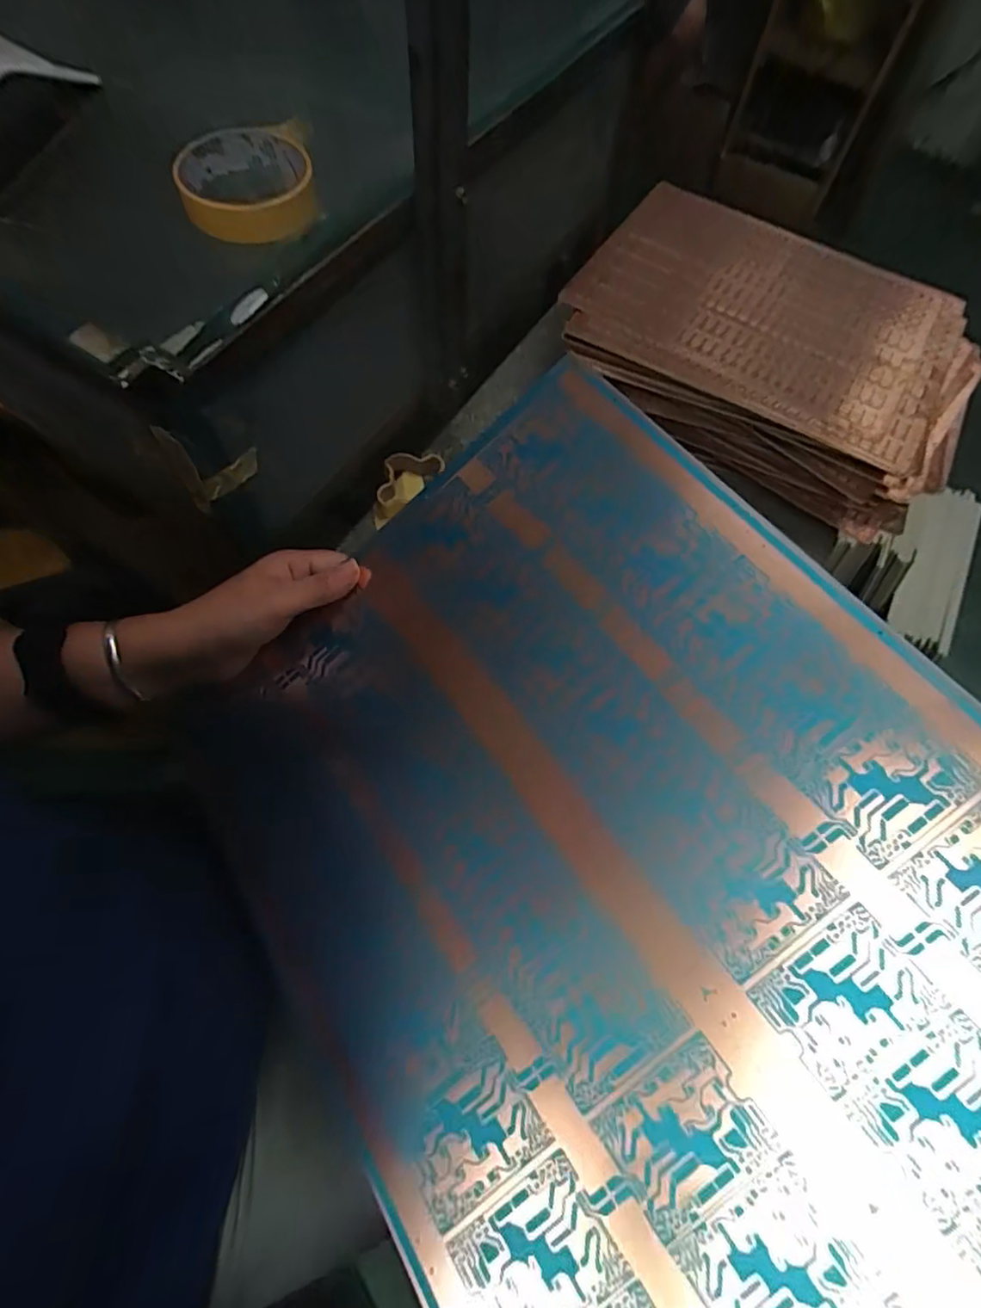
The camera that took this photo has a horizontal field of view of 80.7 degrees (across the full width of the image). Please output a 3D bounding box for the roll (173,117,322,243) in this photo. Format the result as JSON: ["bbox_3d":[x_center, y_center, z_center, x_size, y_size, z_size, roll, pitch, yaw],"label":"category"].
[{"bbox_3d":[-0.158,-0.306,0.378,0.083,0.026,0.093,-11,68,-7],"label":"roll"}]

